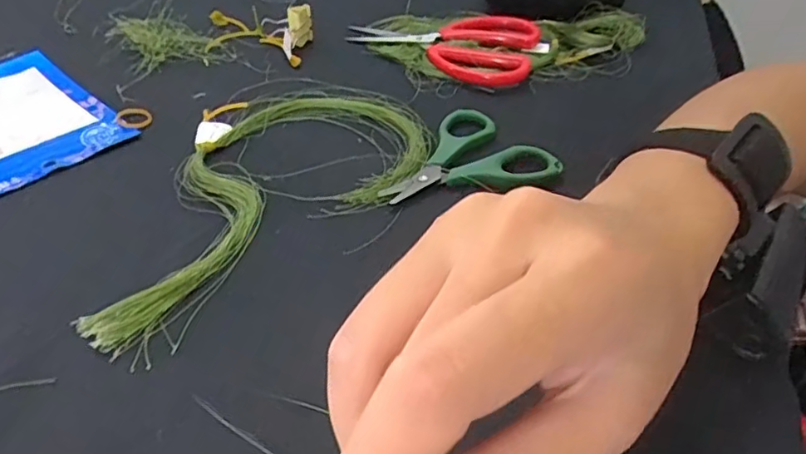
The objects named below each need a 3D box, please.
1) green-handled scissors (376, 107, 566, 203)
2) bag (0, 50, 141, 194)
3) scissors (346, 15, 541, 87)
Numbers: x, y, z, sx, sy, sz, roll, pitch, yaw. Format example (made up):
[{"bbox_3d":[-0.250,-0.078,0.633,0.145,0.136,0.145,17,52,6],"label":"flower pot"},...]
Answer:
[{"bbox_3d":[0.030,-0.042,0.329,0.093,0.008,0.068,-12,44,-16],"label":"green-handled scissors"},{"bbox_3d":[-0.237,-0.066,0.348,0.135,0.006,0.100,33,50,29],"label":"bag"},{"bbox_3d":[0.027,-0.136,0.431,0.136,0.013,0.087,11,43,8],"label":"scissors"}]

